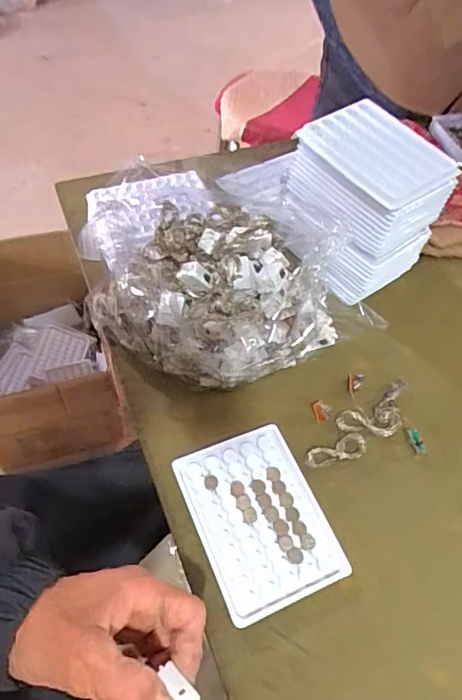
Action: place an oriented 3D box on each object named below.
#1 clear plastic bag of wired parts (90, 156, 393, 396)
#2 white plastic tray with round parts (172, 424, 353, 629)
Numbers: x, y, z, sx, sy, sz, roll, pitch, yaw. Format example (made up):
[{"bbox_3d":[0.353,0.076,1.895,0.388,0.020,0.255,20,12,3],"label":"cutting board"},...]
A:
[{"bbox_3d":[0.010,-0.062,0.458,0.233,0.132,0.159,-25,61,-20],"label":"clear plastic bag of wired parts"},{"bbox_3d":[0.020,0.129,0.397,0.094,0.016,0.127,-18,59,-16],"label":"white plastic tray with round parts"}]

